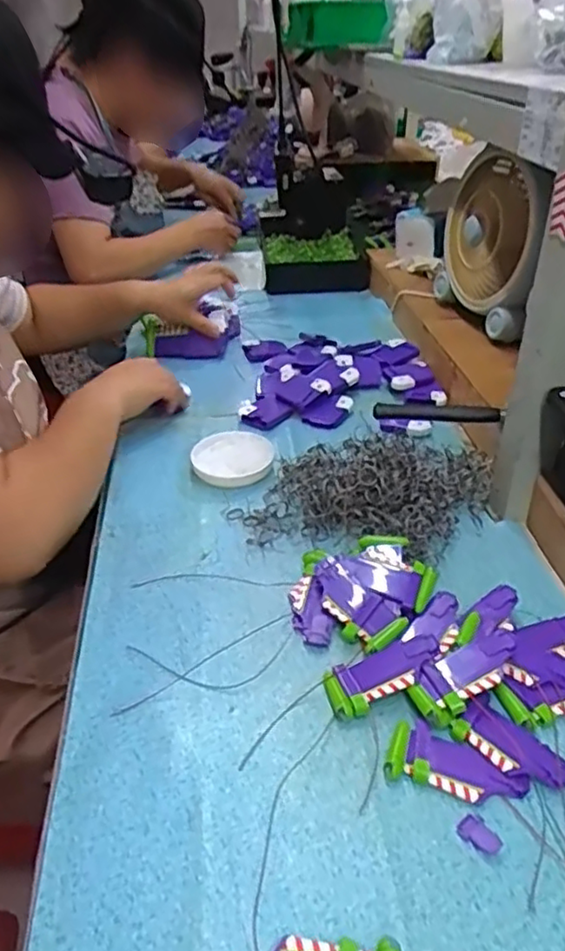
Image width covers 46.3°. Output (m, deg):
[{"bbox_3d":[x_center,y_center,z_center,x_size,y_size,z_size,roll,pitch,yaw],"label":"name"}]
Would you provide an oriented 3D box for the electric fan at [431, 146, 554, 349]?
[{"bbox_3d":[0.276,-0.293,0.870,0.068,0.207,0.203,-6,35,-7],"label":"electric fan"}]

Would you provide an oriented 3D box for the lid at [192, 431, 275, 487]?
[{"bbox_3d":[-0.055,-0.018,0.731,0.086,0.019,0.091,-1,36,1],"label":"lid"}]

